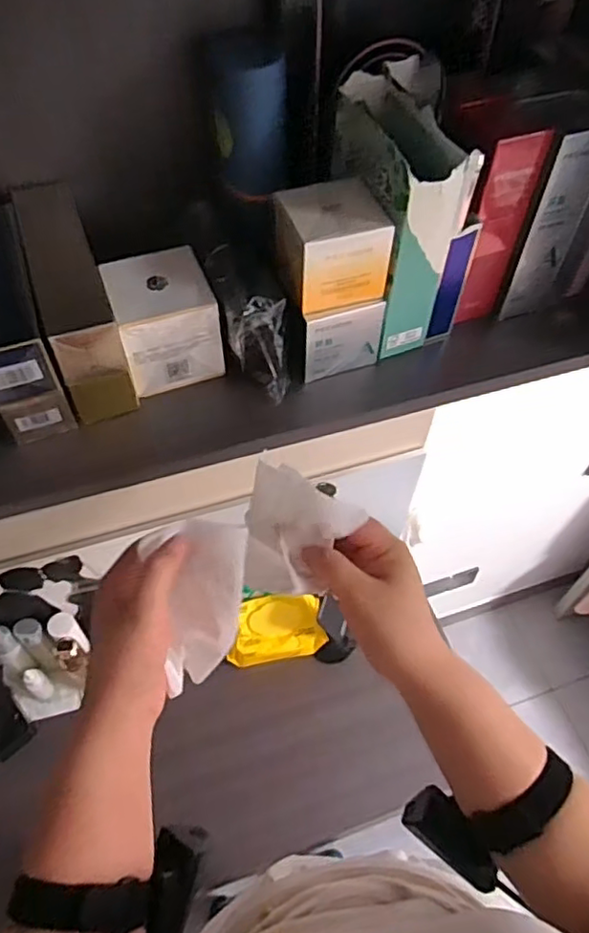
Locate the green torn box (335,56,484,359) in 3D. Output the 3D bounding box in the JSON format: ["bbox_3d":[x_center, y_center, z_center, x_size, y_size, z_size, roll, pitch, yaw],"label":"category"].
[{"bbox_3d":[0.079,-0.201,0.505,0.072,0.174,0.133,-12,55,-10],"label":"green torn box"}]

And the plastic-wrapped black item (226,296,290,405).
[{"bbox_3d":[-0.028,-0.092,0.483,0.044,0.089,0.028,0,54,-1],"label":"plastic-wrapped black item"}]

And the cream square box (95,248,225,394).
[{"bbox_3d":[-0.105,-0.117,0.506,0.075,0.076,0.080,-17,56,-13],"label":"cream square box"}]

